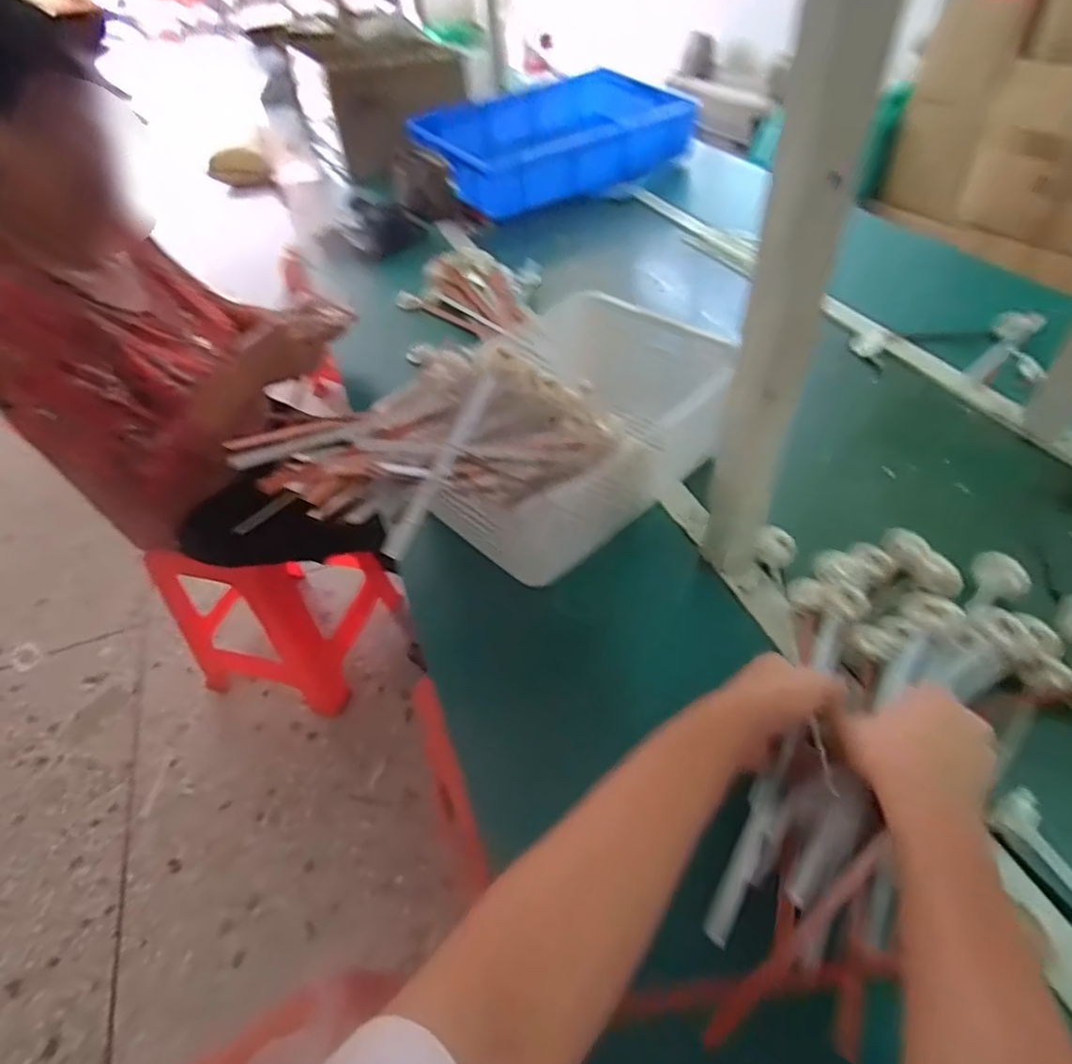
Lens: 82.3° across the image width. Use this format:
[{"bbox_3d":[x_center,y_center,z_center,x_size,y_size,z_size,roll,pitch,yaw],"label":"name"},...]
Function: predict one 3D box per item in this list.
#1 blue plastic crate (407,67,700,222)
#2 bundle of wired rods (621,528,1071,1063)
[{"bbox_3d":[0.053,-0.957,1.508,0.681,0.144,0.429,-25,48,-19],"label":"blue plastic crate"},{"bbox_3d":[0.258,0.142,0.456,0.280,0.079,0.462,27,52,28],"label":"bundle of wired rods"}]

